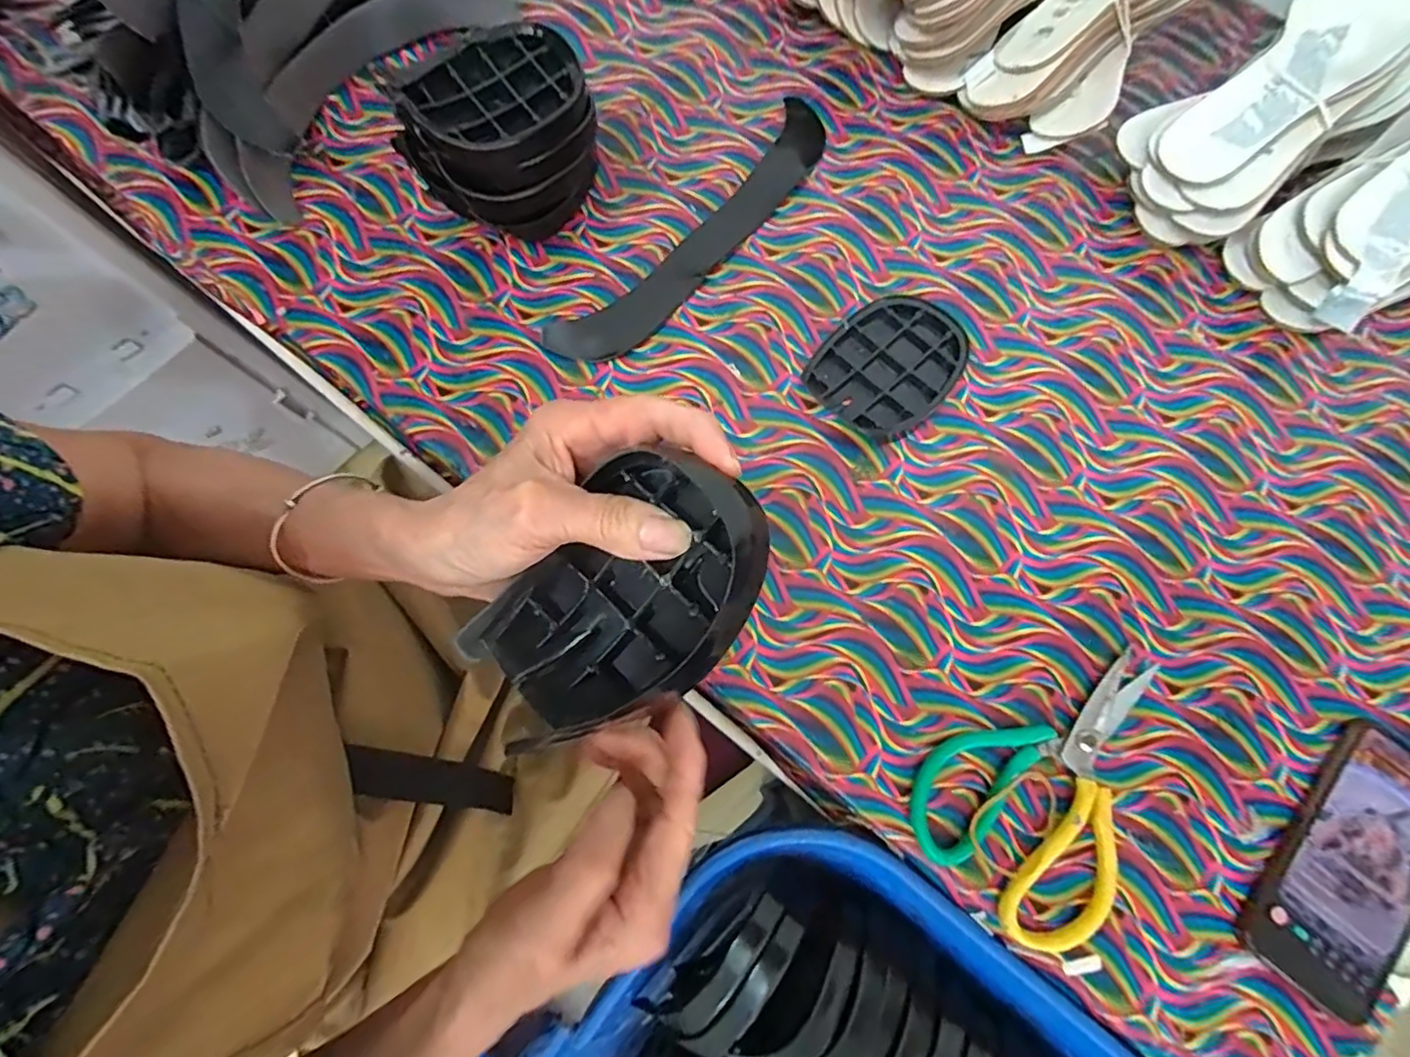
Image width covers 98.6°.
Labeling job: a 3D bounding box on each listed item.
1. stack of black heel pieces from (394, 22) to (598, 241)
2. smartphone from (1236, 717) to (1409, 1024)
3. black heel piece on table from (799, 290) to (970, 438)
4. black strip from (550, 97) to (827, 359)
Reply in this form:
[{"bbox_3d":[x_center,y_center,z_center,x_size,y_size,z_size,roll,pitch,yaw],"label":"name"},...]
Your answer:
[{"bbox_3d":[-0.136,-0.260,0.414,0.124,0.099,0.091,-34,79,-10],"label":"stack of black heel pieces"},{"bbox_3d":[0.390,0.201,0.360,0.080,0.013,0.159,38,77,8],"label":"smartphone"},{"bbox_3d":[0.131,-0.114,0.426,0.084,0.018,0.105,44,78,9],"label":"black heel piece on table"},{"bbox_3d":[-0.001,-0.224,0.456,0.053,0.009,0.289,40,78,8],"label":"black strip"}]

